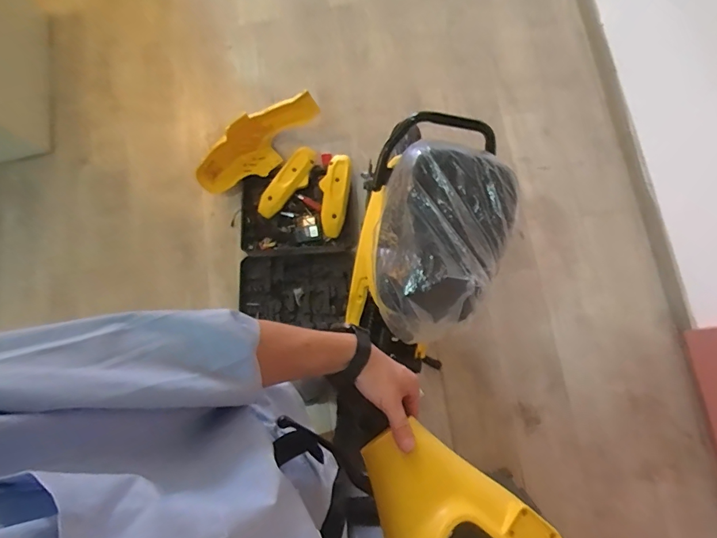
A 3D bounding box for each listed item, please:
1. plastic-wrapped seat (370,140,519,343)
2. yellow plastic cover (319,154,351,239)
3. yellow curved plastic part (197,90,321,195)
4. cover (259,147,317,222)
[{"bbox_3d":[0.158,-0.044,0.849,0.250,0.147,0.368,14,79,7],"label":"plastic-wrapped seat"},{"bbox_3d":[-0.090,-0.269,1.538,0.099,0.034,0.304,5,78,5],"label":"yellow plastic cover"},{"bbox_3d":[-0.366,-0.452,1.520,0.497,0.191,0.154,-38,81,5],"label":"yellow curved plastic part"},{"bbox_3d":[-0.257,-0.314,1.550,0.100,0.043,0.298,38,83,10],"label":"cover"}]

